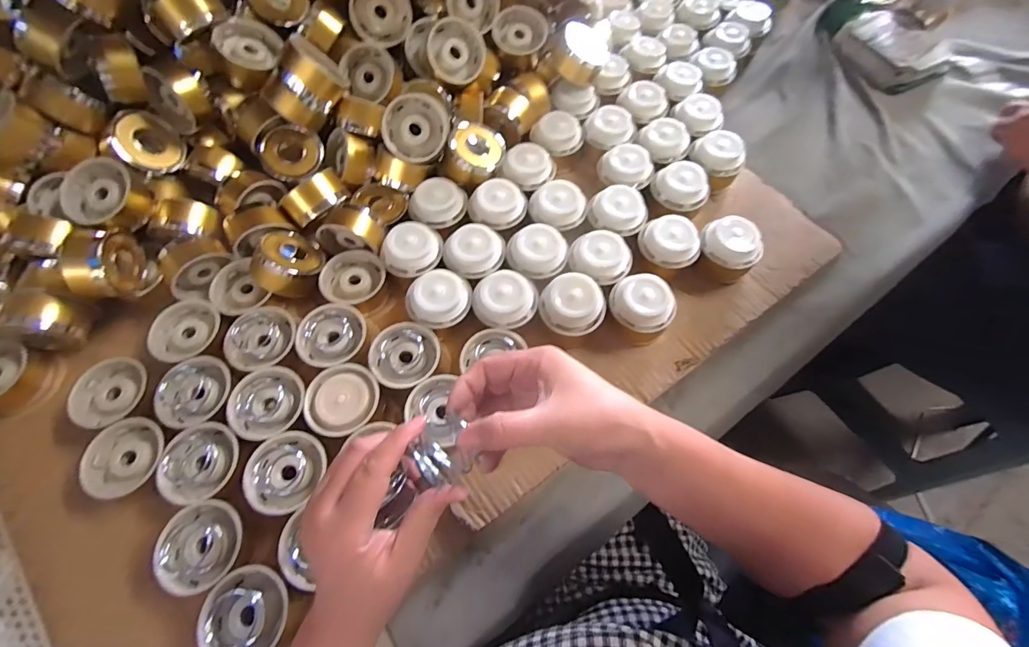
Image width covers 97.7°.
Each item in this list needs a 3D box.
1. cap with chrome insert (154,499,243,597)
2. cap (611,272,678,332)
[{"bbox_3d":[-0.256,0.182,0.369,0.060,0.029,0.066,-13,65,-6],"label":"cap with chrome insert"},{"bbox_3d":[0.130,-0.021,0.454,0.064,0.023,0.051,35,69,16],"label":"cap"}]

